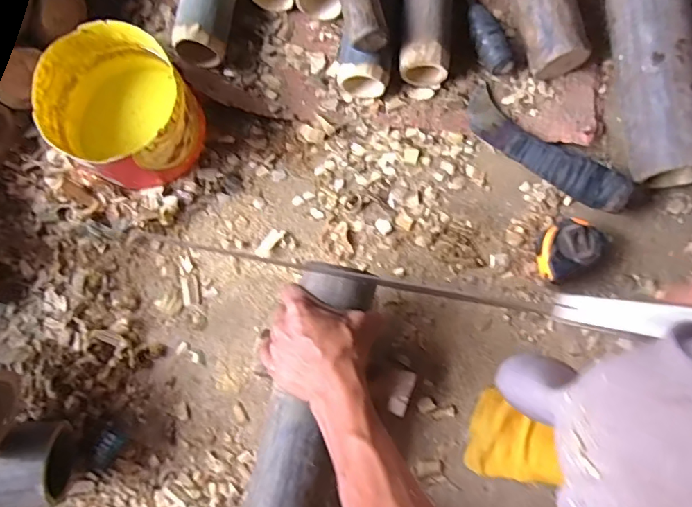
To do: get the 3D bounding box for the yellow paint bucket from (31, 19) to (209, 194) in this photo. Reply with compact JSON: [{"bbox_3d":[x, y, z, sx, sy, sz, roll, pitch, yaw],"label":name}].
[{"bbox_3d":[-0.240,-0.156,0.540,0.154,0.093,0.139,27,80,7],"label":"yellow paint bucket"}]

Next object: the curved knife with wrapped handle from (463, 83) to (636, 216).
[{"bbox_3d":[0.224,-0.119,0.559,0.206,0.045,0.053,39,82,9],"label":"curved knife with wrapped handle"}]

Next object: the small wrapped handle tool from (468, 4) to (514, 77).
[{"bbox_3d":[0.172,-0.254,0.578,0.035,0.031,0.090,-15,79,-1],"label":"small wrapped handle tool"}]

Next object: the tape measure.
[{"bbox_3d":[0.243,-0.006,0.542,0.072,0.039,0.054,-25,79,-3],"label":"tape measure"}]

